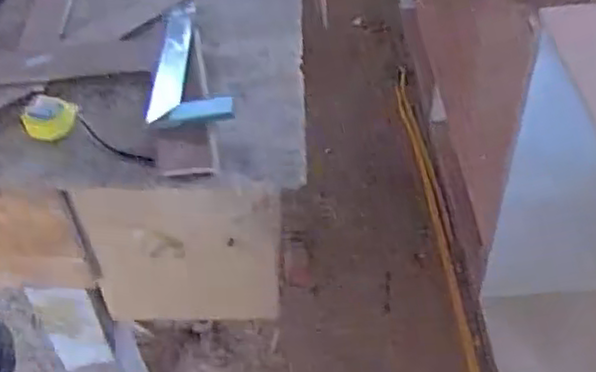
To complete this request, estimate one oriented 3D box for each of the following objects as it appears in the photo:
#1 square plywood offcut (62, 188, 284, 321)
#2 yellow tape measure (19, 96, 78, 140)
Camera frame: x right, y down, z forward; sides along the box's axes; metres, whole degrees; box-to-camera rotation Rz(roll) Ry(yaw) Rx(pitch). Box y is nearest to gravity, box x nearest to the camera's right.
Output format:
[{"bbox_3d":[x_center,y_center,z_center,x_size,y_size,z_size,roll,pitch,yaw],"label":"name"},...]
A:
[{"bbox_3d":[-0.164,0.110,1.049,0.282,0.306,0.019,0,46,4],"label":"square plywood offcut"},{"bbox_3d":[-0.353,-0.097,1.000,0.075,0.034,0.059,24,52,25],"label":"yellow tape measure"}]

